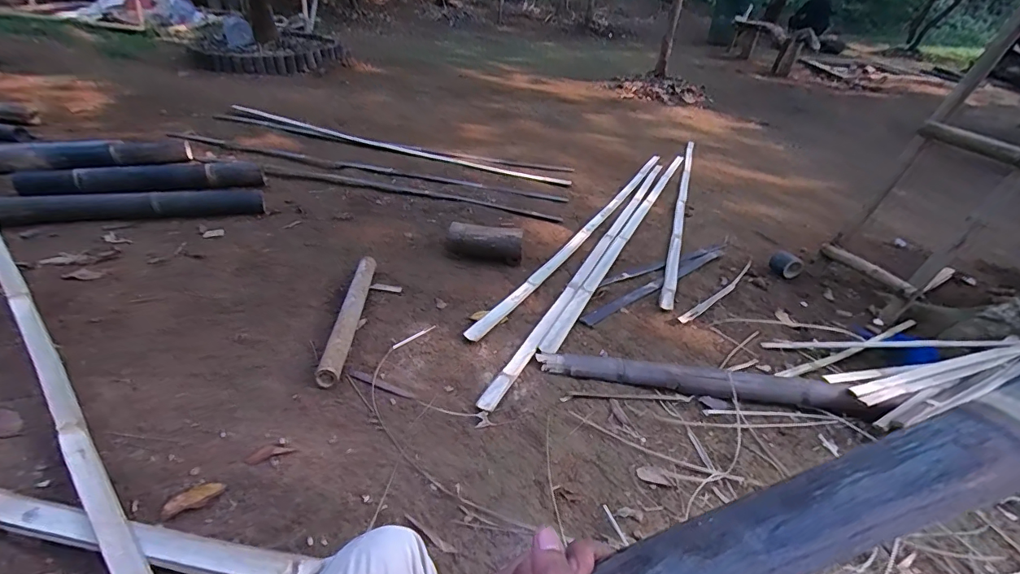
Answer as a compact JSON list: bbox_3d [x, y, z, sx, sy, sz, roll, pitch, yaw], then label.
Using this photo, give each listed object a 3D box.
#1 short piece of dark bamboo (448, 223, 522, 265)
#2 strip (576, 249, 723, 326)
[{"bbox_3d":[-0.093,-0.176,1.778,0.283,0.114,0.114,6,31,4],"label":"short piece of dark bamboo"},{"bbox_3d":[0.599,-0.026,1.769,0.959,0.009,0.053,-24,44,-35],"label":"strip"}]

